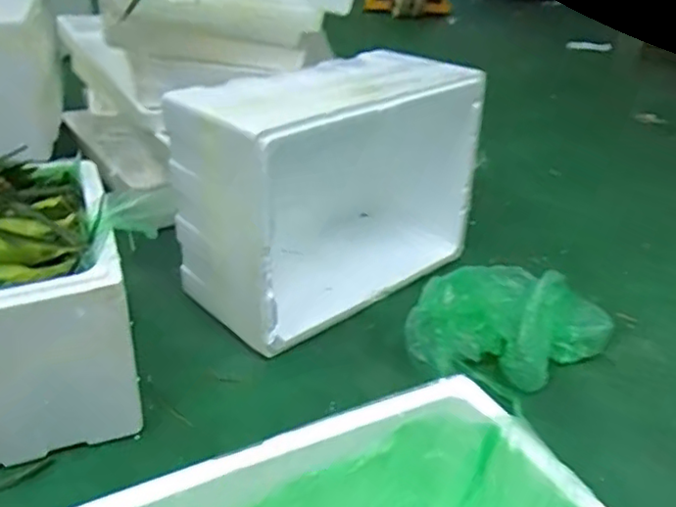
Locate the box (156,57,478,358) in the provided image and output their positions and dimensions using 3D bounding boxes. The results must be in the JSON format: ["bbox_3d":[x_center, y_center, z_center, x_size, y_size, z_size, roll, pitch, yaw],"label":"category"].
[{"bbox_3d":[-0.012,-0.133,1.323,0.594,0.460,0.324,-24,41,-37],"label":"box"}]

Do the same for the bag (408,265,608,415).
[{"bbox_3d":[0.319,0.139,1.189,0.338,0.120,0.284,17,34,21],"label":"bag"}]

